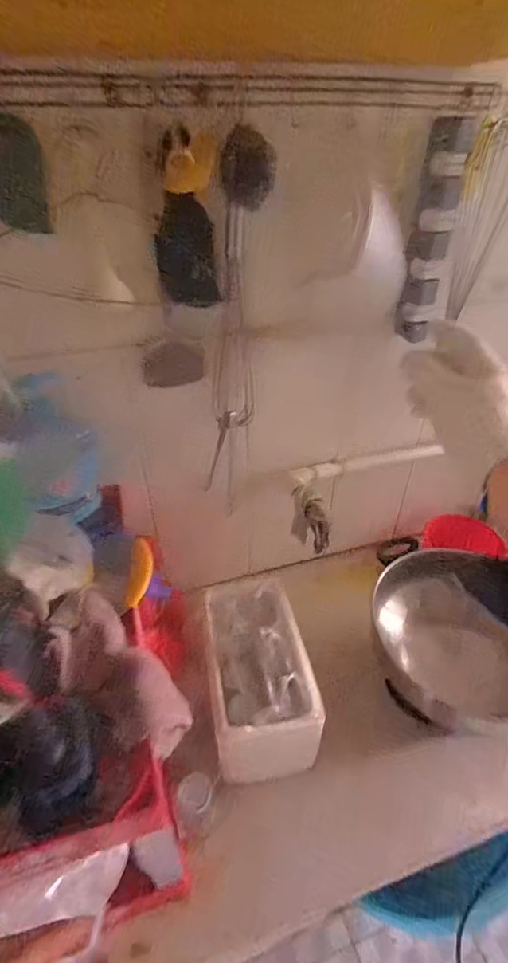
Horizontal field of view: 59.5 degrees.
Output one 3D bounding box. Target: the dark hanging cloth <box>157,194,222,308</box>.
[{"bbox_3d":[-0.095,-0.323,0.630,0.081,0.138,0.005,-4,40,-3],"label":"dark hanging cloth"}]

